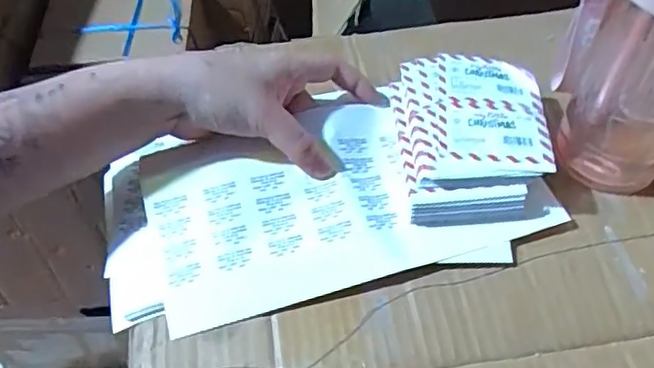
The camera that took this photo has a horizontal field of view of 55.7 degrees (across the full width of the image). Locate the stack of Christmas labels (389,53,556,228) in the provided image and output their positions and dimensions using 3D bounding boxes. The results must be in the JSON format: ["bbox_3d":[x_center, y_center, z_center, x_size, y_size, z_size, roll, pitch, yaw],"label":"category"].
[{"bbox_3d":[0.100,-0.030,0.431,0.099,0.048,0.124,-4,53,0],"label":"stack of Christmas labels"}]

